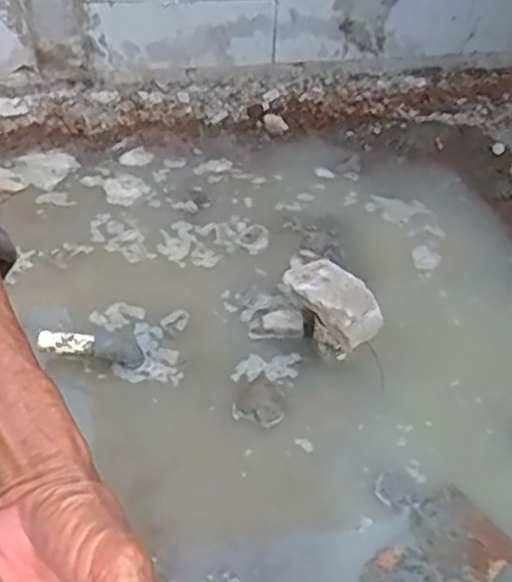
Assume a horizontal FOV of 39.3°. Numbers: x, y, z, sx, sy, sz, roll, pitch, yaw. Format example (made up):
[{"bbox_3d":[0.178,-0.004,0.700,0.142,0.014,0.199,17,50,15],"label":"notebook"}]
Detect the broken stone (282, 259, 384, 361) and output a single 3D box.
[{"bbox_3d":[0.154,0.046,1.452,0.124,0.142,0.228,-25,50,-26],"label":"broken stone"}]

